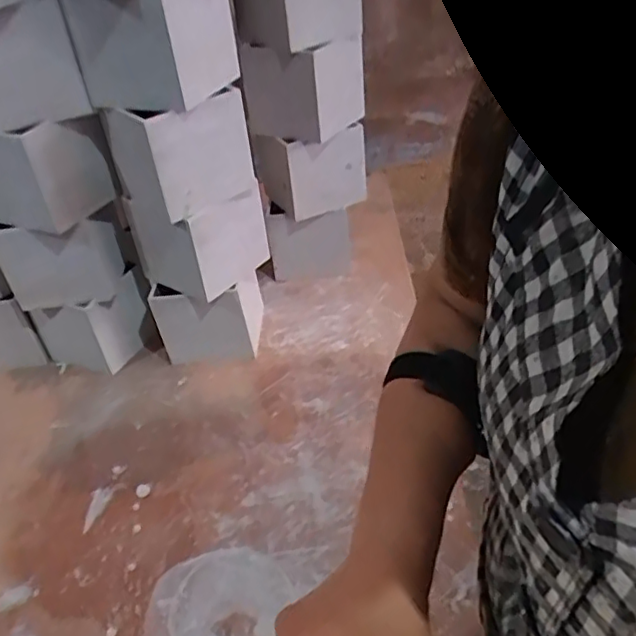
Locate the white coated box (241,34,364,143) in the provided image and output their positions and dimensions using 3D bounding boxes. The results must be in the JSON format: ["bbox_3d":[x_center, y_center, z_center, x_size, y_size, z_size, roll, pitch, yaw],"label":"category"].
[{"bbox_3d":[-0.015,-0.288,0.755,0.095,0.104,0.122,15,43,27],"label":"white coated box"}]

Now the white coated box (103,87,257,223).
[{"bbox_3d":[-0.145,-0.179,0.645,0.109,0.105,0.114,-35,45,-31],"label":"white coated box"}]

